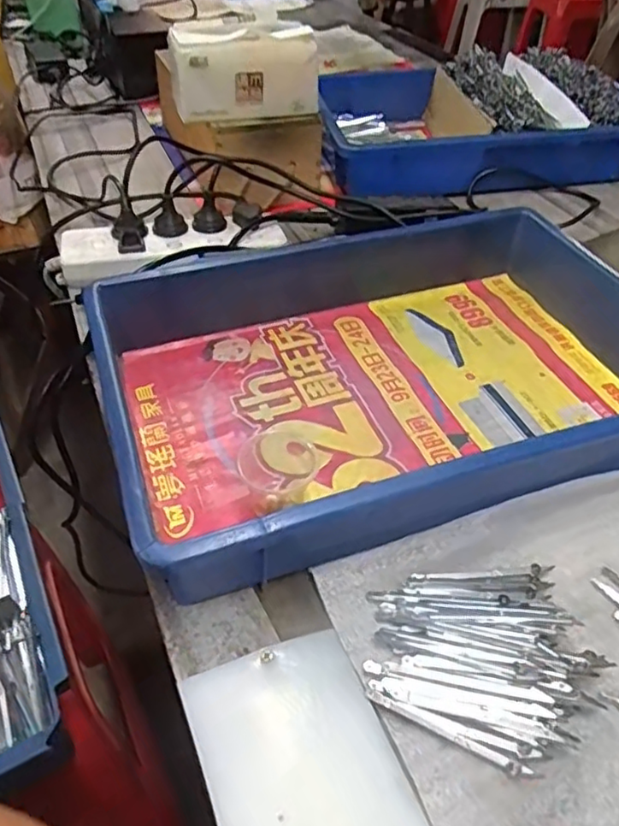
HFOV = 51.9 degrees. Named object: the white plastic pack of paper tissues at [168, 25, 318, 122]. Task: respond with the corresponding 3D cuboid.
[{"bbox_3d":[-0.071,-0.377,0.703,0.155,0.091,0.041,-15,46,-16],"label":"white plastic pack of paper tissues"}]

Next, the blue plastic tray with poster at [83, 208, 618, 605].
[{"bbox_3d":[0.067,-0.038,0.504,0.433,0.070,0.290,-12,46,-15],"label":"blue plastic tray with poster"}]

